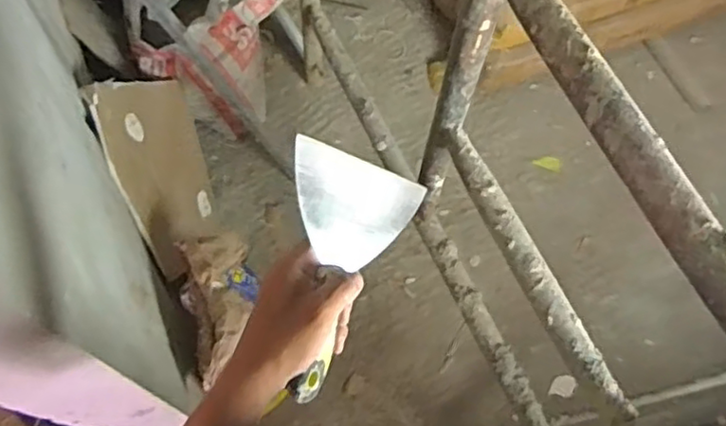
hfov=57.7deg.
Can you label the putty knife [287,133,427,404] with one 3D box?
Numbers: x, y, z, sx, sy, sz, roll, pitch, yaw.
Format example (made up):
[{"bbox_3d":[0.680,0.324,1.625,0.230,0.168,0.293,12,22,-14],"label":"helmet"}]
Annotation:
[{"bbox_3d":[-0.022,0.053,0.543,0.129,0.017,0.199,20,84,-34],"label":"putty knife"}]

